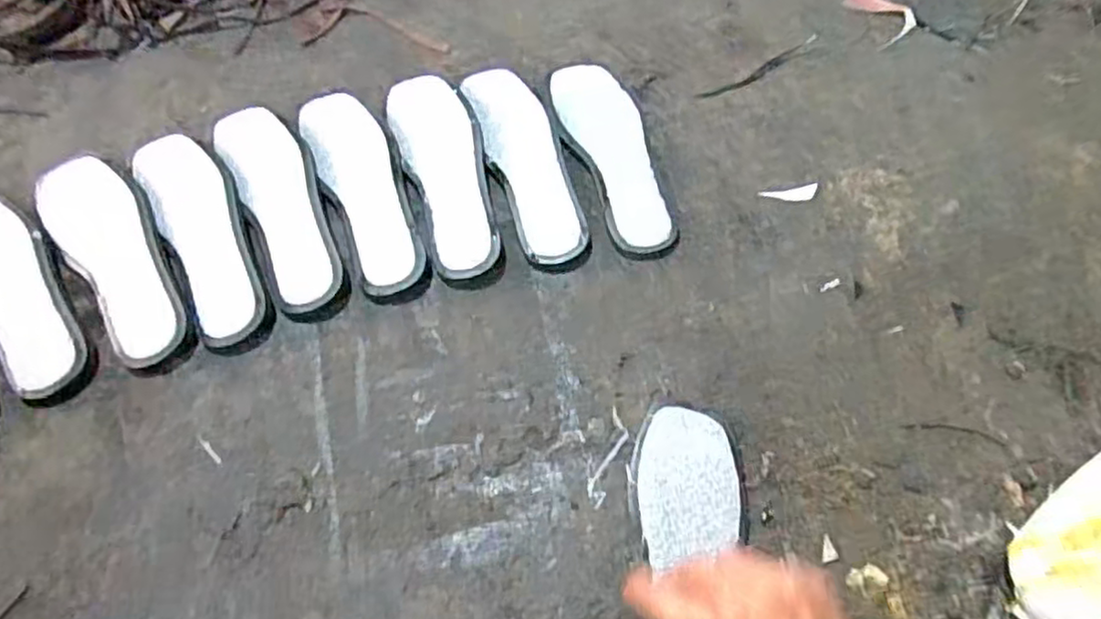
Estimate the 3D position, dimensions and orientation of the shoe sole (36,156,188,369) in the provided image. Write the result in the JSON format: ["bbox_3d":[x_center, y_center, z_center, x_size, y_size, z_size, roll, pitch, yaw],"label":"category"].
[{"bbox_3d":[-0.376,-0.052,0.598,0.074,0.017,0.226,-35,70,-17],"label":"shoe sole"}]

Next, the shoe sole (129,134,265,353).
[{"bbox_3d":[-0.304,-0.068,0.607,0.066,0.019,0.218,-28,68,-14],"label":"shoe sole"}]

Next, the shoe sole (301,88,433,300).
[{"bbox_3d":[-0.166,-0.107,0.626,0.067,0.018,0.223,-22,67,-12],"label":"shoe sole"}]

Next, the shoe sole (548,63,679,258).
[{"bbox_3d":[0.056,-0.148,0.662,0.079,0.015,0.223,-9,65,-6],"label":"shoe sole"}]

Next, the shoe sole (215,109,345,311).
[{"bbox_3d":[-0.241,-0.096,0.622,0.065,0.024,0.216,-25,67,-13],"label":"shoe sole"}]

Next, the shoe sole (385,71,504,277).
[{"bbox_3d":[-0.097,-0.131,0.644,0.073,0.020,0.228,-17,66,-10],"label":"shoe sole"}]

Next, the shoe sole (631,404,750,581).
[{"bbox_3d":[0.094,0.180,0.486,0.083,0.012,0.228,9,64,3],"label":"shoe sole"}]

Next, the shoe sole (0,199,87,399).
[{"bbox_3d":[-0.447,-0.020,0.575,0.062,0.014,0.214,-34,70,-16],"label":"shoe sole"}]

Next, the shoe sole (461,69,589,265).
[{"bbox_3d":[-0.024,-0.140,0.648,0.064,0.026,0.214,-16,66,-9],"label":"shoe sole"}]

